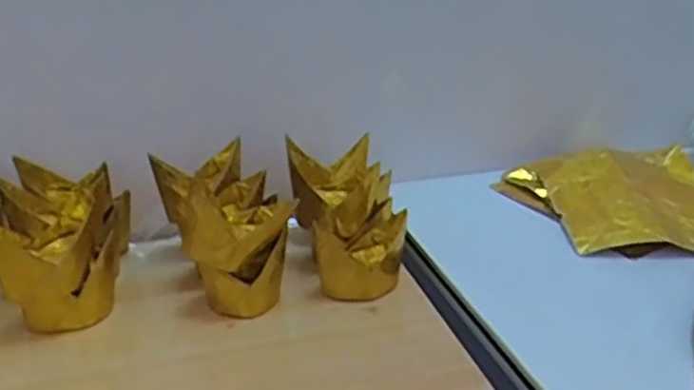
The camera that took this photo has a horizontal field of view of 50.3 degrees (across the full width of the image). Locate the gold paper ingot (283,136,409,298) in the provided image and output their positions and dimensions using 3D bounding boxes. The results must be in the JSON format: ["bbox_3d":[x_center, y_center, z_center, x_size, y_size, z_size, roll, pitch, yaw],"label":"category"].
[{"bbox_3d":[-0.001,0.013,0.465,0.064,0.062,0.101,-5,26,-8],"label":"gold paper ingot"}]

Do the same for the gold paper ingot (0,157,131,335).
[{"bbox_3d":[-0.163,0.024,0.434,0.064,0.068,0.103,-7,27,-13],"label":"gold paper ingot"}]

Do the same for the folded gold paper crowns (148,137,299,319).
[{"bbox_3d":[-0.073,0.016,0.447,0.068,0.071,0.105,-6,26,-12],"label":"folded gold paper crowns"}]

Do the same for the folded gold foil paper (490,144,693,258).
[{"bbox_3d":[0.193,0.001,0.518,0.145,0.023,0.125,-1,26,0],"label":"folded gold foil paper"}]

